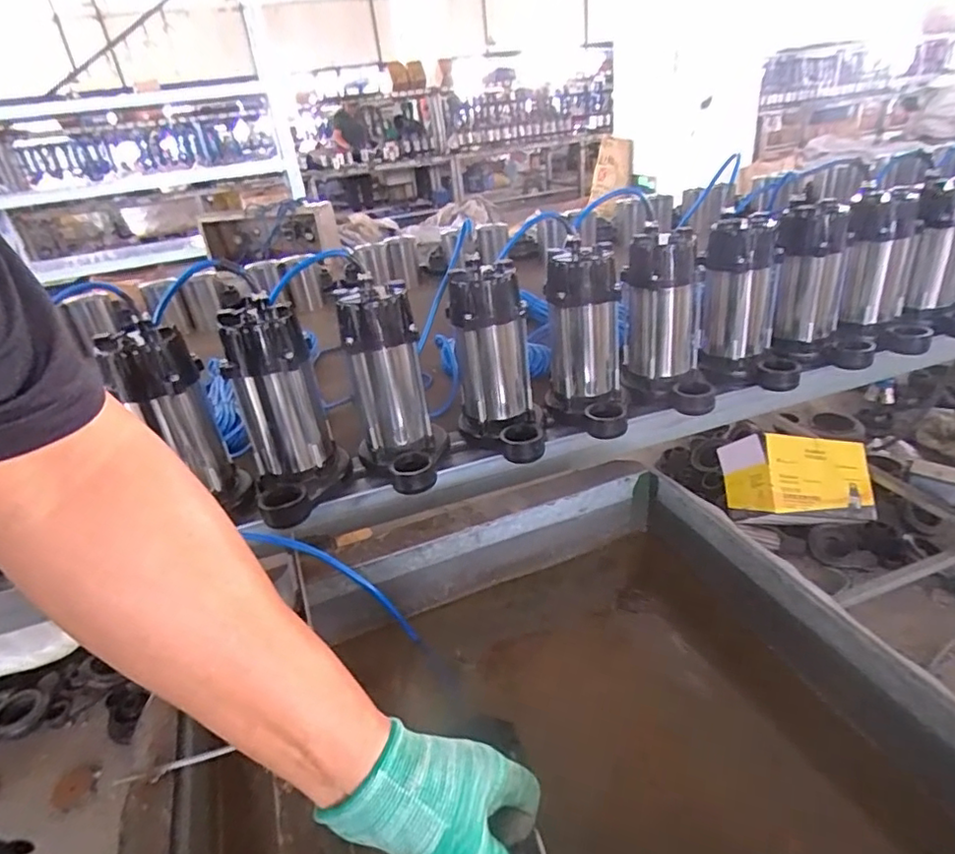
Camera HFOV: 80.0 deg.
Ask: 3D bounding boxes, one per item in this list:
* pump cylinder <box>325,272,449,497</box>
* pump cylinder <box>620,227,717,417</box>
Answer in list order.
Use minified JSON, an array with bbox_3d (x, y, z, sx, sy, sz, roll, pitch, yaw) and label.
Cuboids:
[{"bbox_3d":[-0.109,-0.050,0.710,0.110,0.224,0.149,-10,28,-6],"label":"pump cylinder"},{"bbox_3d":[0.271,-0.149,0.807,0.113,0.224,0.131,-3,28,8],"label":"pump cylinder"}]

